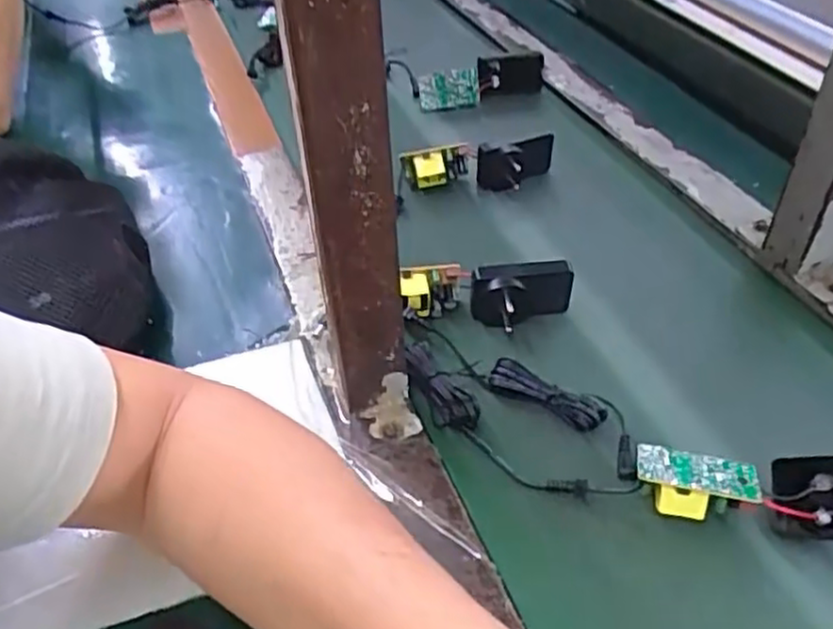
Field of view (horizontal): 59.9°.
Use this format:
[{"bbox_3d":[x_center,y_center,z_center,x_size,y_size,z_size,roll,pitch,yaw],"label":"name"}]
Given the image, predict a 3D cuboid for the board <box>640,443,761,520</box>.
[{"bbox_3d":[0.153,0.094,0.399,0.062,0.025,0.034,8,43,12],"label":"board"}]

